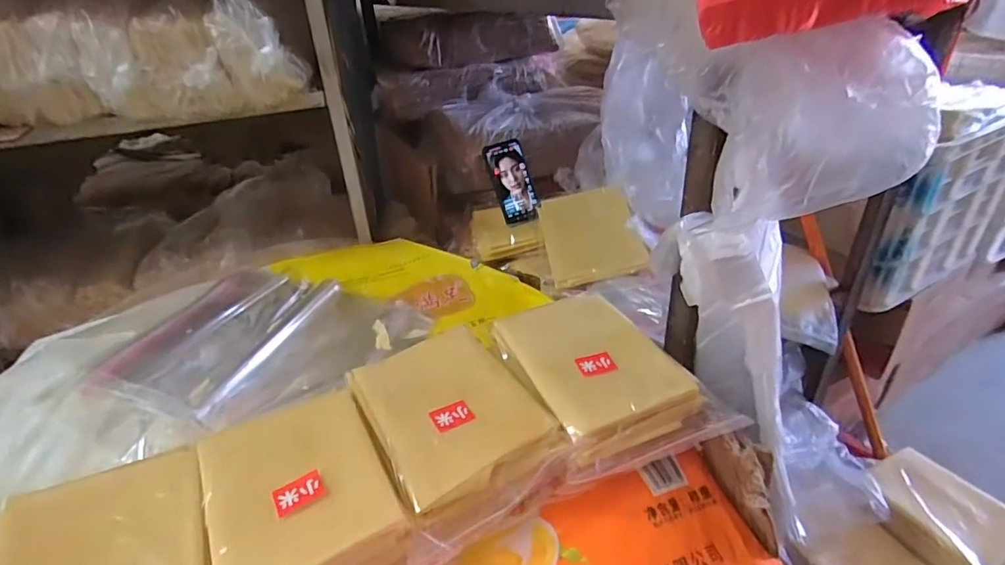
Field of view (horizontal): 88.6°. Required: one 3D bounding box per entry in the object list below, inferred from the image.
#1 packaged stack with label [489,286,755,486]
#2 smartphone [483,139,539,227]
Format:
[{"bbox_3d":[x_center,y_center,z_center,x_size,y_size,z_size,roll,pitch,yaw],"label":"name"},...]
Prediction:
[{"bbox_3d":[0.111,0.099,0.575,0.181,0.046,0.232,-15,34,-16],"label":"packaged stack with label"},{"bbox_3d":[0.019,-0.187,0.966,0.072,0.156,0.014,-18,0,-18],"label":"smartphone"}]

